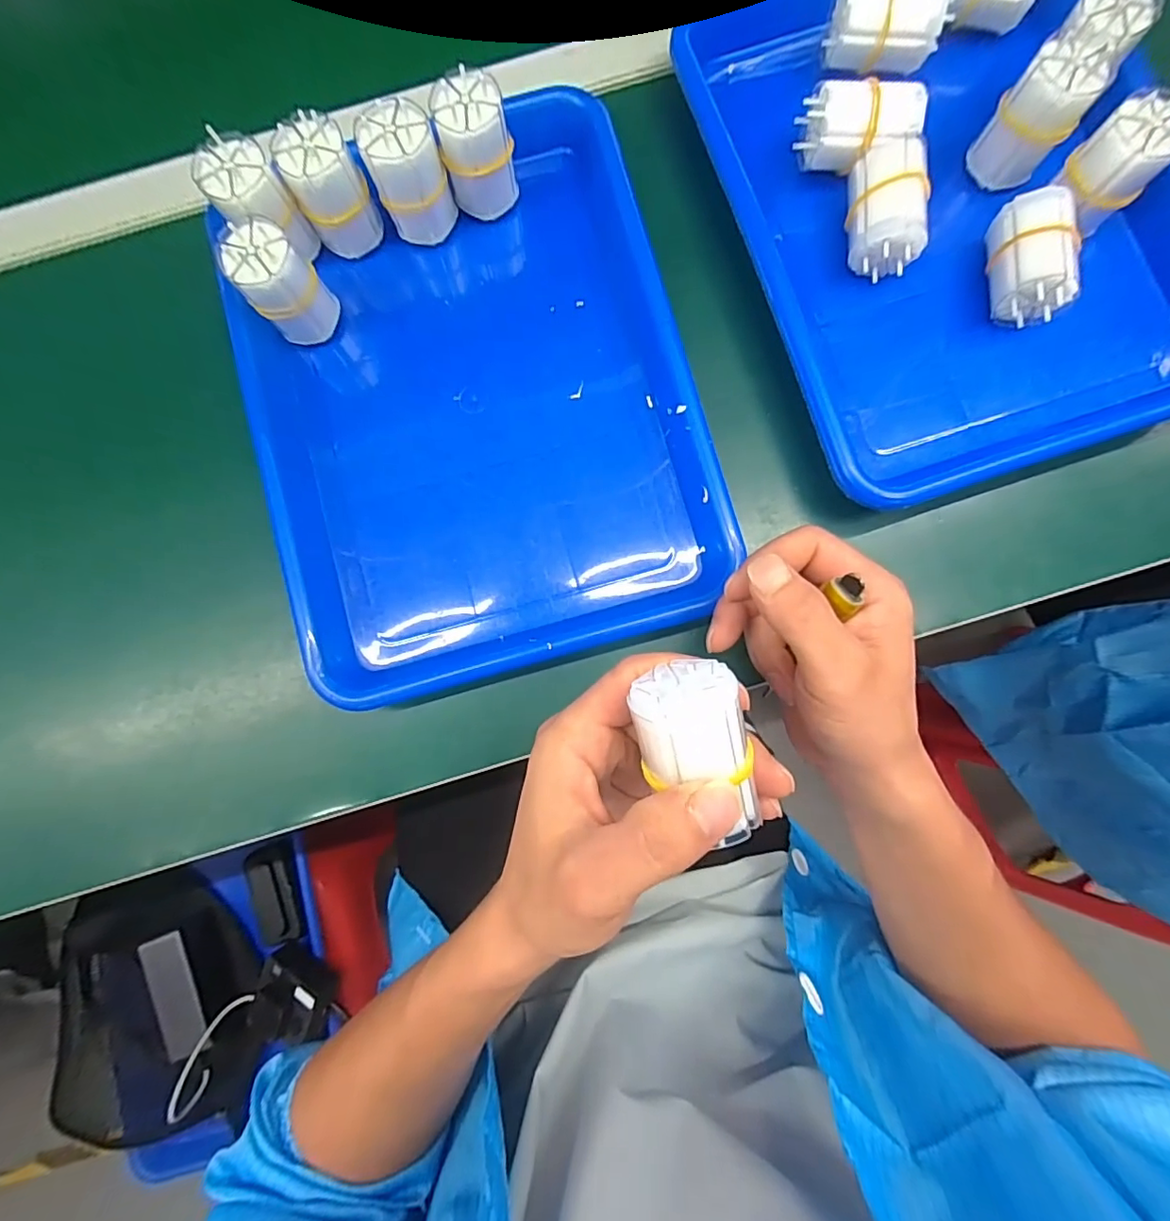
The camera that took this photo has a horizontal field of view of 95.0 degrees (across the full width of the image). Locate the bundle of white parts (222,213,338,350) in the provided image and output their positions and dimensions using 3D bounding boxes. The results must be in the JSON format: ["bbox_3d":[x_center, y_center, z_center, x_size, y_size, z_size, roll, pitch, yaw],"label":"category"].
[{"bbox_3d":[-0.171,-0.184,0.305,0.039,0.058,0.039,0,83,2],"label":"bundle of white parts"}]

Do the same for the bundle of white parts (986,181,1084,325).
[{"bbox_3d":[0.249,-0.196,0.303,0.033,0.042,0.065,1,83,2],"label":"bundle of white parts"}]

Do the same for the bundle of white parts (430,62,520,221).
[{"bbox_3d":[-0.063,-0.265,0.316,0.039,0.069,0.030,-25,83,-1],"label":"bundle of white parts"}]

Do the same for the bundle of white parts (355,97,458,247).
[{"bbox_3d":[-0.100,-0.249,0.309,0.039,0.057,0.035,-15,83,0],"label":"bundle of white parts"}]

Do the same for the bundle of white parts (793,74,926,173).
[{"bbox_3d":[0.157,-0.276,0.307,0.062,0.032,0.034,3,83,2],"label":"bundle of white parts"}]

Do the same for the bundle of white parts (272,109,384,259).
[{"bbox_3d":[-0.145,-0.239,0.308,0.039,0.058,0.032,-39,83,-3],"label":"bundle of white parts"}]

